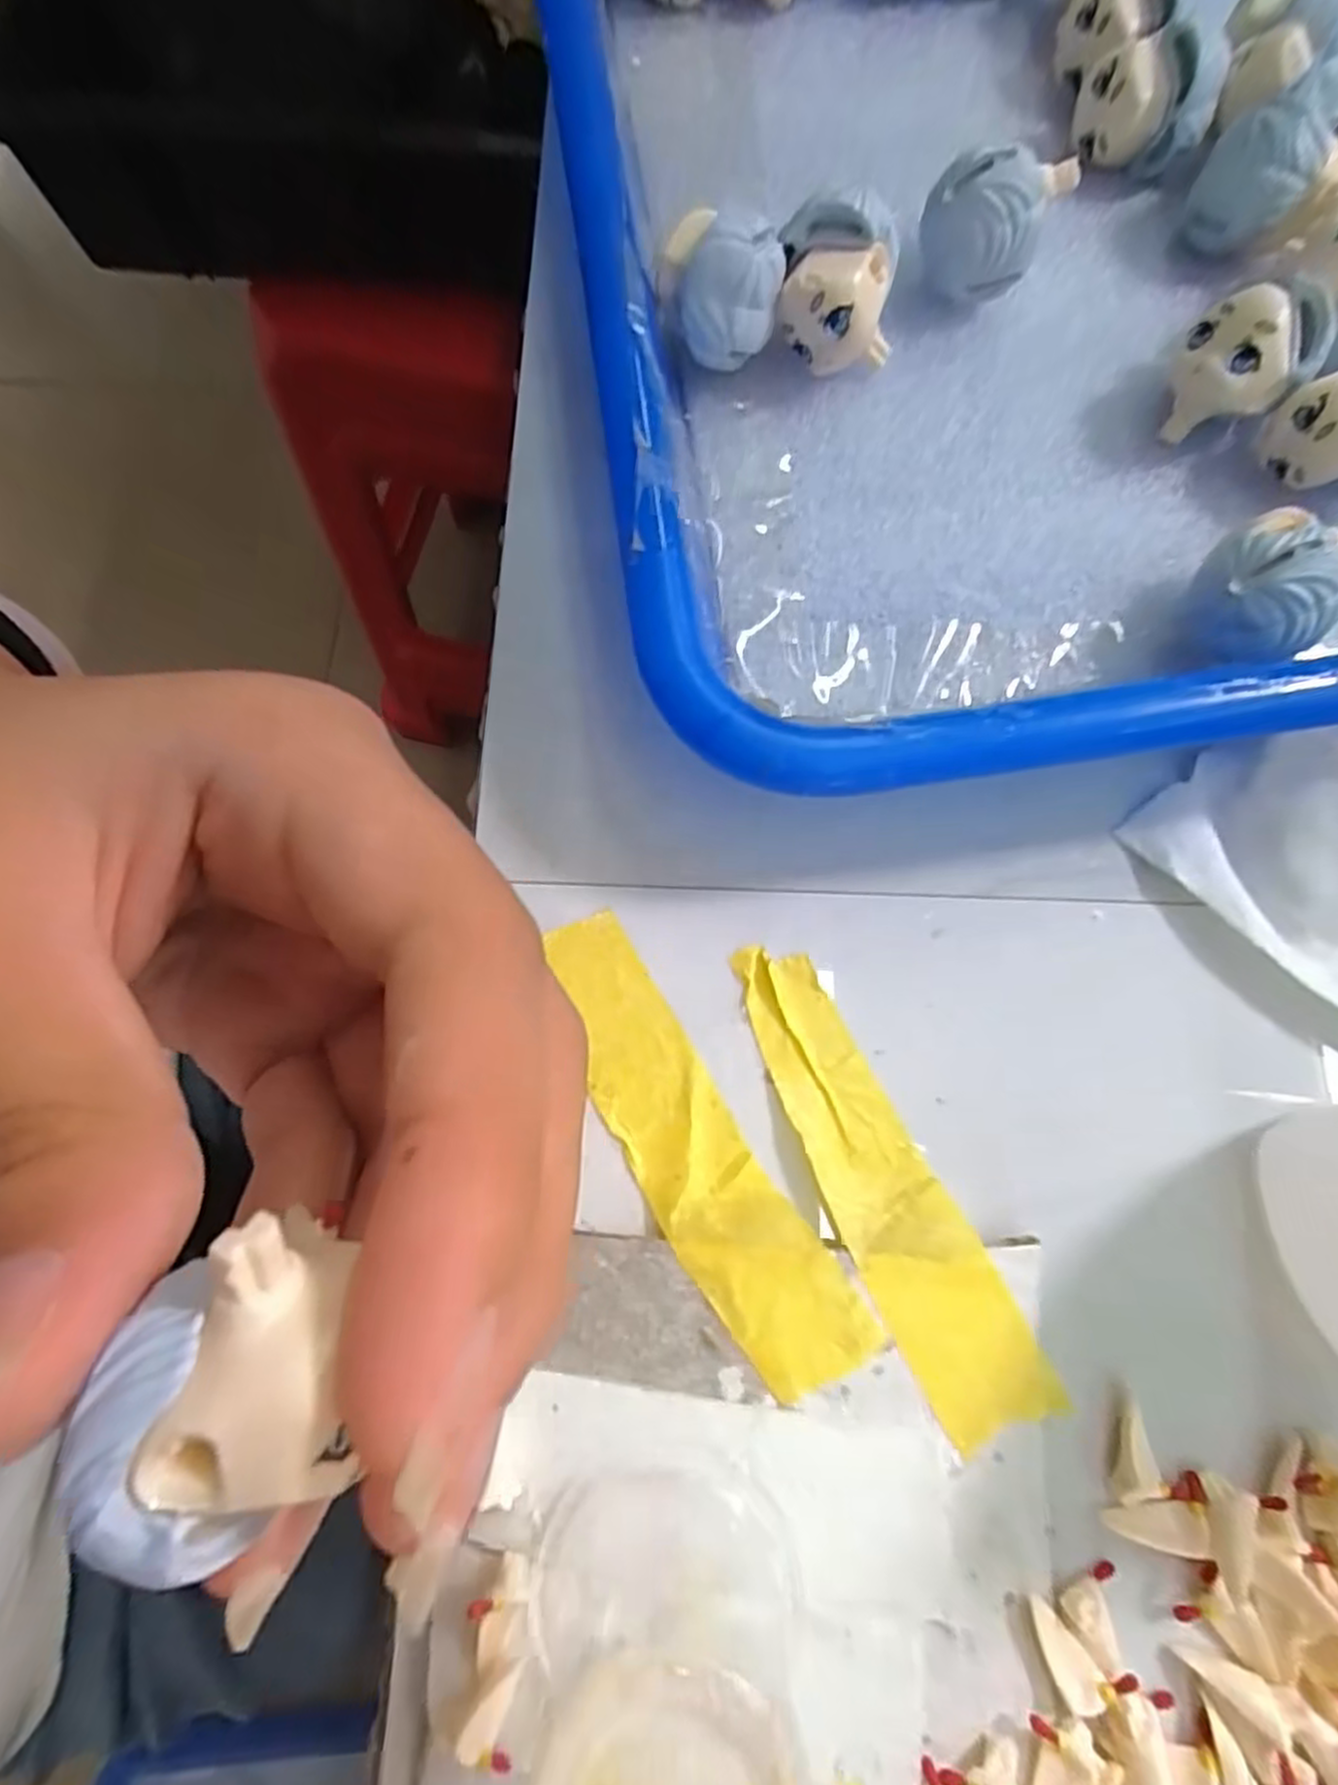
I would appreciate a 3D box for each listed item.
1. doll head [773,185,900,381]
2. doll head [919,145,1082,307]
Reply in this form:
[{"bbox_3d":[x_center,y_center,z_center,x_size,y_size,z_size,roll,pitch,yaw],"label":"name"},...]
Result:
[{"bbox_3d":[0.033,-0.116,0.146,0.022,0.026,0.017,1,76,0],"label":"doll head"},{"bbox_3d":[0.065,-0.137,0.153,0.022,0.025,0.029,31,78,8],"label":"doll head"}]

